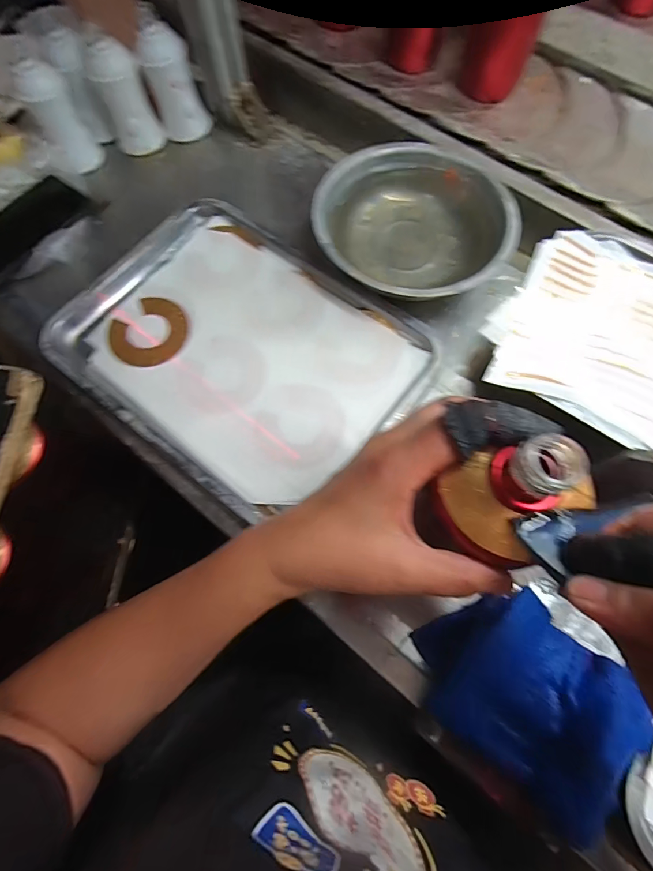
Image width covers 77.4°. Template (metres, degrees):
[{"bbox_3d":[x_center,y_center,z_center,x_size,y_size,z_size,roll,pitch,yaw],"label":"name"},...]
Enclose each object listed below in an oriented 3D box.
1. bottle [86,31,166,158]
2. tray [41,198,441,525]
[{"bbox_3d":[-0.240,-0.399,0.484,0.055,0.097,0.050,-24,74,-4],"label":"bottle"},{"bbox_3d":[-0.089,-0.094,0.406,0.333,0.023,0.244,37,78,12],"label":"tray"}]

